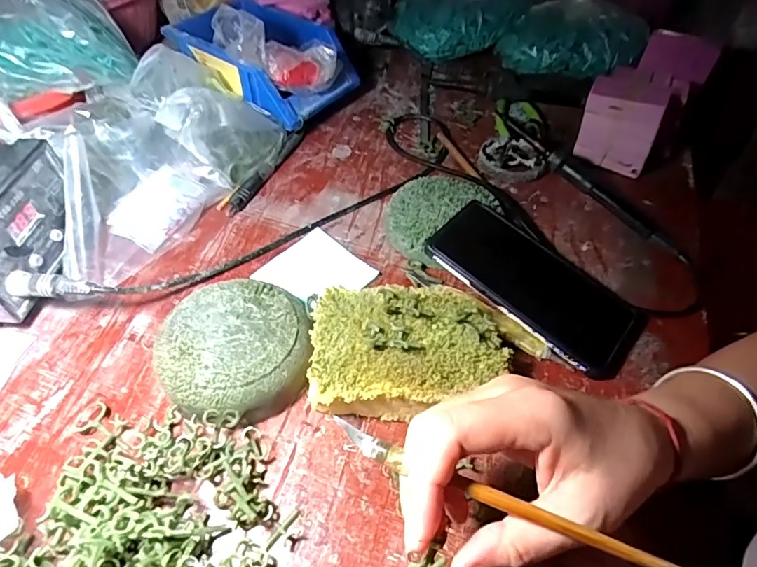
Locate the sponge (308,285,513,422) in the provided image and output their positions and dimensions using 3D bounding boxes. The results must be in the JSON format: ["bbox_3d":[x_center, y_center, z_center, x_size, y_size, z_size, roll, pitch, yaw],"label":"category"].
[{"bbox_3d":[0.024,0.045,0.345,0.137,0.043,0.101,2,49,0],"label":"sponge"}]

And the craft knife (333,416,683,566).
[{"bbox_3d":[0.052,0.092,0.212,0.156,0.005,0.009,18,51,14],"label":"craft knife"}]

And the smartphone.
[{"bbox_3d":[0.127,-0.002,0.396,0.168,0.011,0.087,39,55,14],"label":"smartphone"}]

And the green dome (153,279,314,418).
[{"bbox_3d":[-0.097,0.046,0.344,0.099,0.035,0.095,1,49,-1],"label":"green dome"}]

